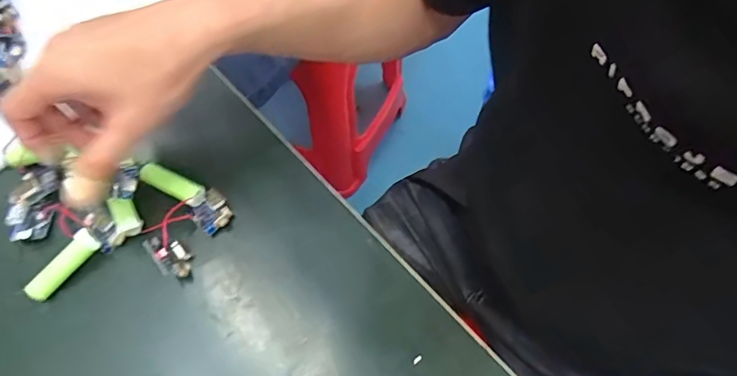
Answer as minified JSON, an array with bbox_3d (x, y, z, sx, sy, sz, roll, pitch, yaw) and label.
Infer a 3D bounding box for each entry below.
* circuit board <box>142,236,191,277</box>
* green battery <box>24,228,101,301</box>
[{"bbox_3d":[-0.131,0.045,0.317,0.018,0.021,0.032,-36,70,-18],"label":"circuit board"},{"bbox_3d":[-0.201,0.051,0.312,0.013,0.015,0.051,40,74,15],"label":"green battery"}]

